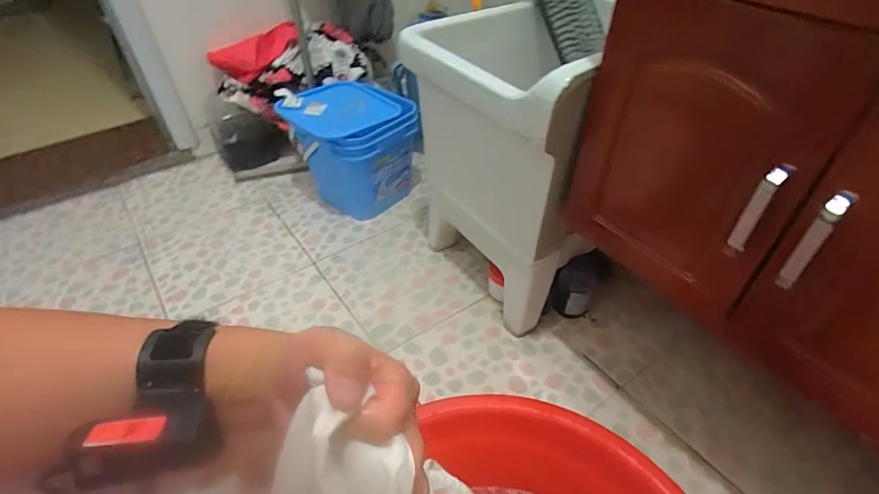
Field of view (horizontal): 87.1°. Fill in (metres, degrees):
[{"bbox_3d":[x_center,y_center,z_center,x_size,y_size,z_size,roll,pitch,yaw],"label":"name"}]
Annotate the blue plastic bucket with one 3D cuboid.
[{"bbox_3d":[-0.216,-0.238,1.168,0.239,0.269,0.249,-33,51,-28],"label":"blue plastic bucket"}]

